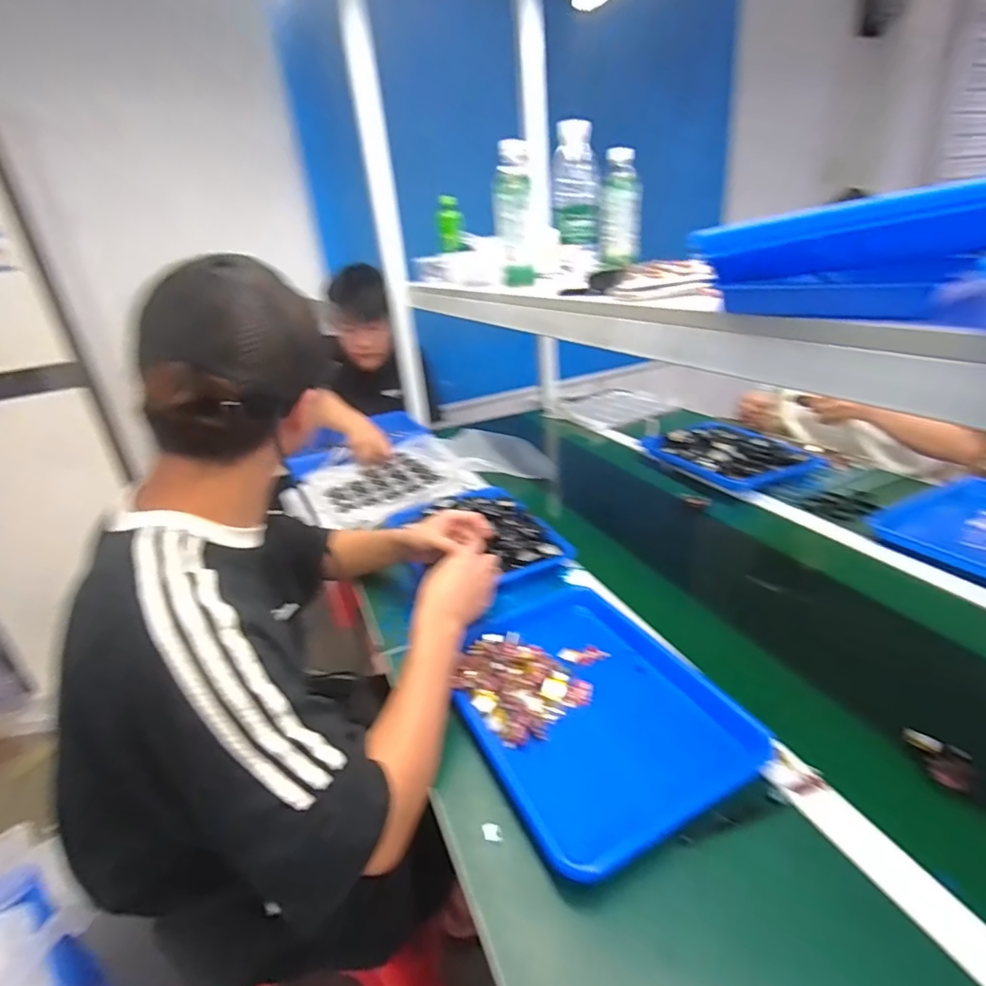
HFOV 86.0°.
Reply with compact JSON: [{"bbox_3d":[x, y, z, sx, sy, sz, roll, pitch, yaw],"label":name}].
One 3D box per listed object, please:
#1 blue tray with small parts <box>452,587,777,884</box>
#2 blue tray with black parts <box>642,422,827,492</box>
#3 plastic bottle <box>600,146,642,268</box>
[{"bbox_3d":[0.101,0.231,0.605,0.247,0.033,0.331,-18,27,-23],"label":"blue tray with small parts"},{"bbox_3d":[0.521,-0.095,1.183,0.230,0.051,0.332,-19,27,-25],"label":"blue tray with black parts"},{"bbox_3d":[0.248,-0.550,1.027,0.067,0.193,0.067,1,26,15],"label":"plastic bottle"}]

